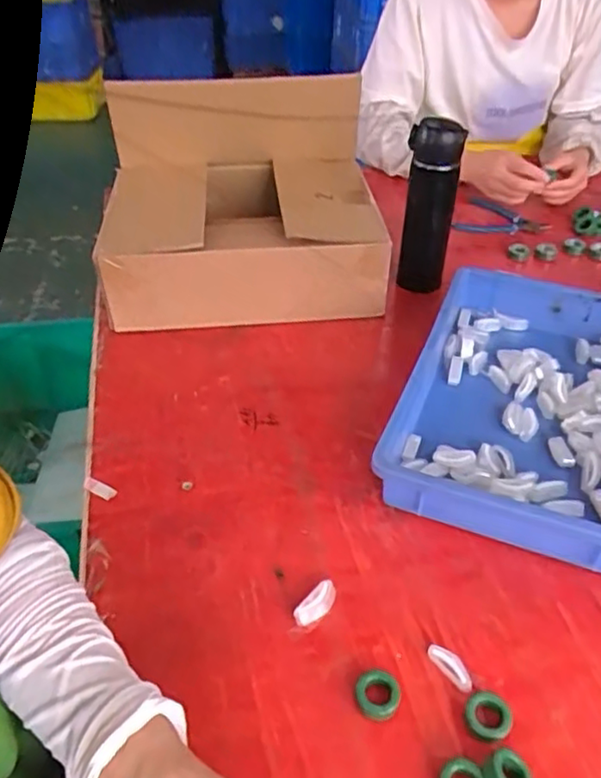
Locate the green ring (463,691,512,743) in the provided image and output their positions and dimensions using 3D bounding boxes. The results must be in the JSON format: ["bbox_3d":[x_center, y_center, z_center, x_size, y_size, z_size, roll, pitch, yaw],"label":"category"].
[{"bbox_3d":[0.128,0.227,0.436,0.031,0.015,0.031,1,41,-1],"label":"green ring"}]

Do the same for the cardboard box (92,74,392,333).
[{"bbox_3d":[-0.079,-0.255,0.830,0.331,0.213,0.308,-4,41,-6],"label":"cardboard box"}]

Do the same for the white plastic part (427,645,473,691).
[{"bbox_3d":[0.109,0.202,0.460,0.012,0.011,0.037,-29,49,-30],"label":"white plastic part"}]

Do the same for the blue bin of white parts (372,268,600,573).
[{"bbox_3d":[0.244,0.009,0.654,0.245,0.063,0.370,16,43,17],"label":"blue bin of white parts"}]

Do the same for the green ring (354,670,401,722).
[{"bbox_3d":[0.055,0.217,0.448,0.032,0.010,0.032,1,41,-1],"label":"green ring"}]

